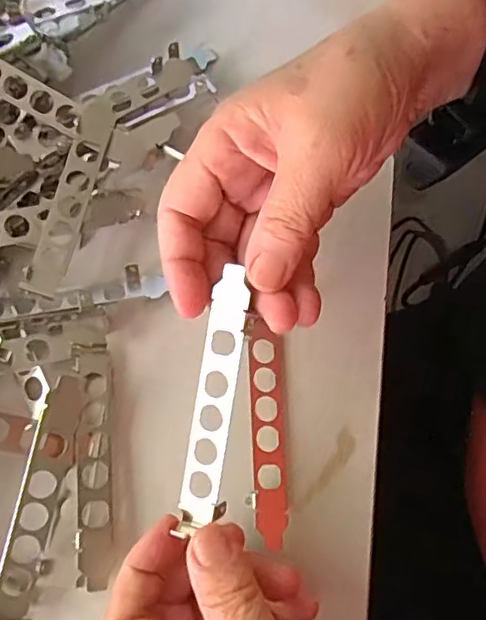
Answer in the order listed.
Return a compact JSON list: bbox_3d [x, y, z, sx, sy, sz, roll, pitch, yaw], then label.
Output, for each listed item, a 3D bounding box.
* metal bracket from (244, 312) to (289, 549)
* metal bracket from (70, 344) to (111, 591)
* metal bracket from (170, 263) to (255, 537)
[{"bbox_3d":[0.012,0.061,0.306,0.020,0.004,0.118,3,73,-19],"label":"metal bracket"},{"bbox_3d":[-0.078,0.077,0.300,0.017,0.013,0.122,-5,75,-2],"label":"metal bracket"},{"bbox_3d":[-0.012,0.041,0.263,0.020,0.008,0.121,9,94,2],"label":"metal bracket"}]

